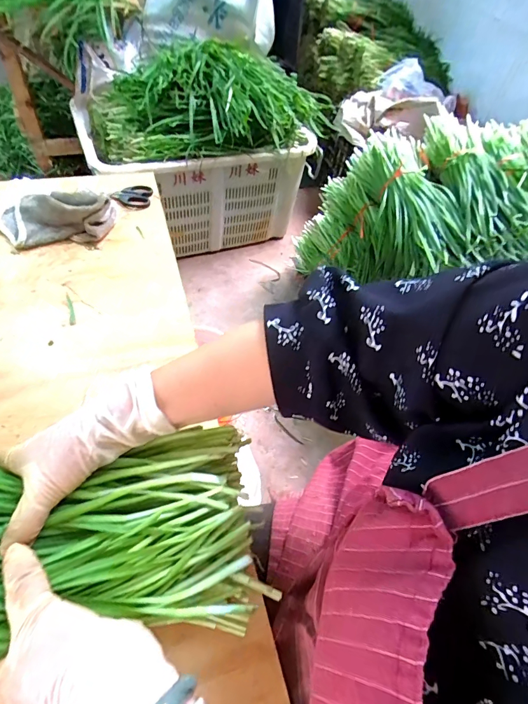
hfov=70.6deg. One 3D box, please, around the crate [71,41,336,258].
[{"bbox_3d":[-0.188,-0.630,1.206,0.698,0.520,0.410,-11,56,-14],"label":"crate"}]

